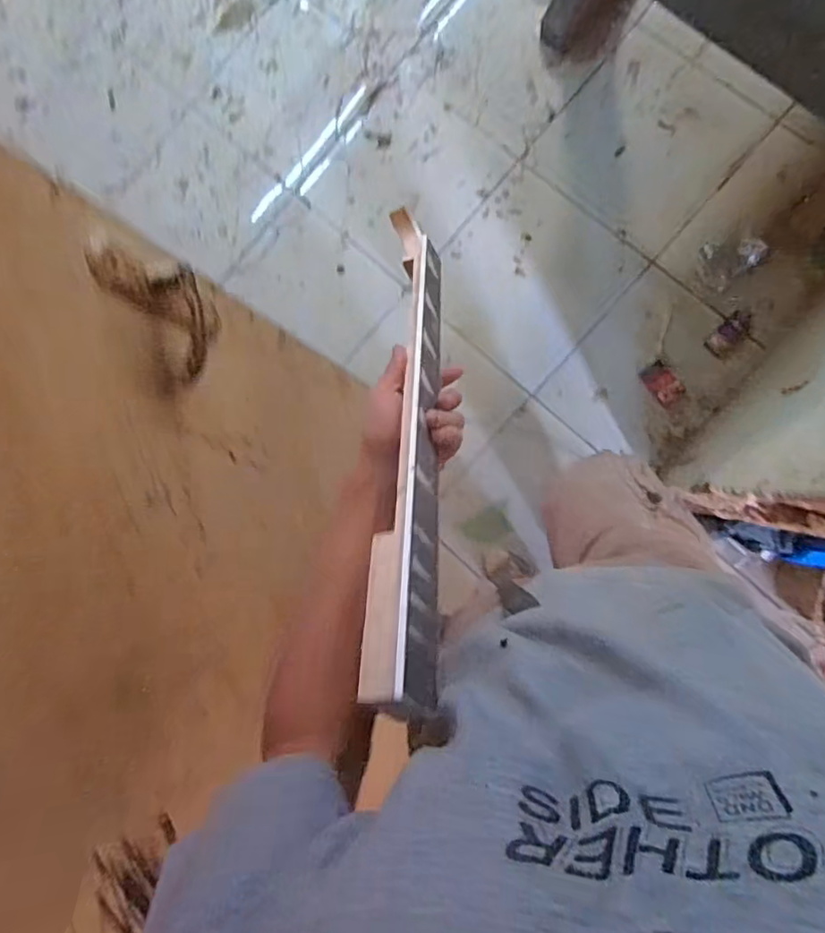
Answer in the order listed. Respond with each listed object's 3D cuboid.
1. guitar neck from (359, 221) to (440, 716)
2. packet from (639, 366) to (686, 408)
[{"bbox_3d":[0.003,-0.053,0.553,0.047,0.042,0.522,-2,54,7],"label":"guitar neck"},{"bbox_3d":[0.558,-0.185,1.354,0.061,0.016,0.090,-36,82,7],"label":"packet"}]

